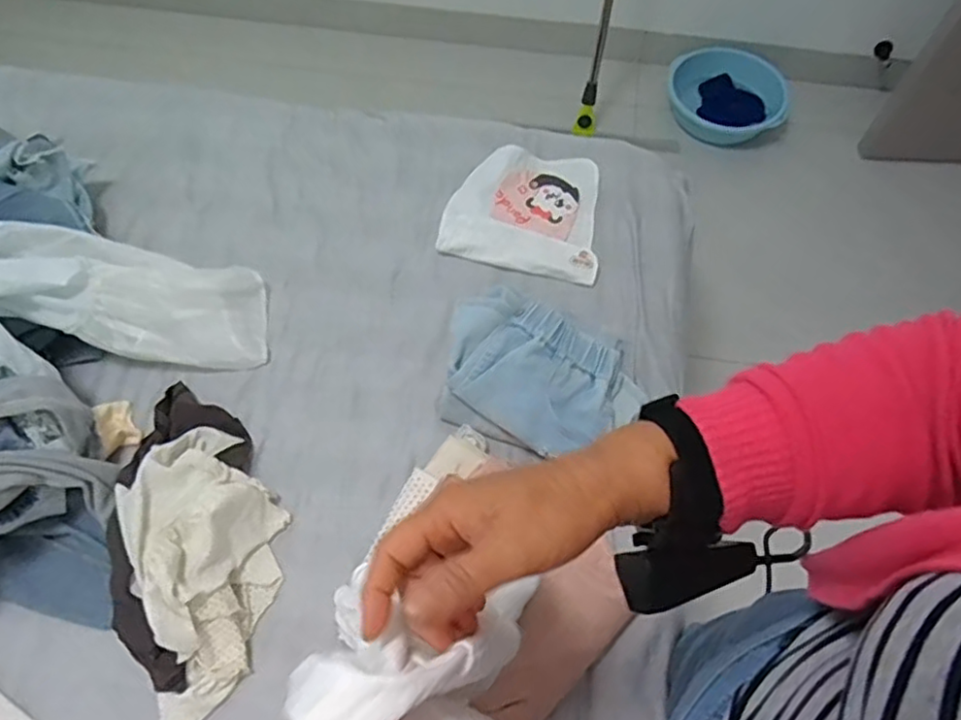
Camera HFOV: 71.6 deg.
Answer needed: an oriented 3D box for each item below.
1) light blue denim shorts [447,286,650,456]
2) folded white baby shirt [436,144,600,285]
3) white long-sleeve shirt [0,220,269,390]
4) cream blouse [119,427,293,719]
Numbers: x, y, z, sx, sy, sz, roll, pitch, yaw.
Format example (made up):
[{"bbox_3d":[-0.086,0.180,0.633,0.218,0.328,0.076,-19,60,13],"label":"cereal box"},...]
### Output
[{"bbox_3d":[0.068,0.020,0.810,0.236,0.089,0.162,30,65,14],"label":"light blue denim shorts"},{"bbox_3d":[0.060,-0.221,0.955,0.215,0.035,0.218,5,62,2],"label":"folded white baby shirt"},{"bbox_3d":[-0.460,-0.075,0.799,0.360,0.165,0.217,-11,63,-7],"label":"white long-sleeve shirt"},{"bbox_3d":[-0.294,0.209,0.709,0.162,0.077,0.305,-16,64,-10],"label":"cream blouse"}]

